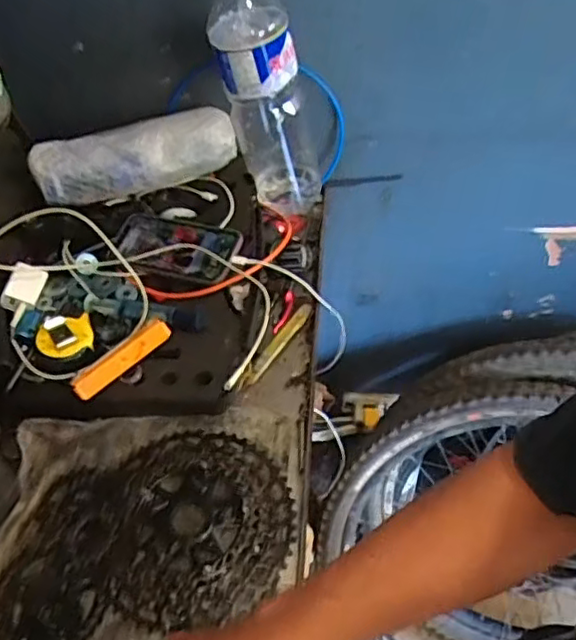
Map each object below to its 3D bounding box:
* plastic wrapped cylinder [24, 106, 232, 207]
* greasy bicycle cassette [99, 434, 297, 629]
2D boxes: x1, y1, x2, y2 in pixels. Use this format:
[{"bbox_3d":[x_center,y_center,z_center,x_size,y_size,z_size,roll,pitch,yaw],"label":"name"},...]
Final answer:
[{"bbox_3d":[-0.190,-0.205,0.803,0.248,0.072,0.058,-11,50,-6],"label":"plastic wrapped cylinder"},{"bbox_3d":[-0.086,0.188,0.614,0.176,0.018,0.184,-11,50,-6],"label":"greasy bicycle cassette"}]

